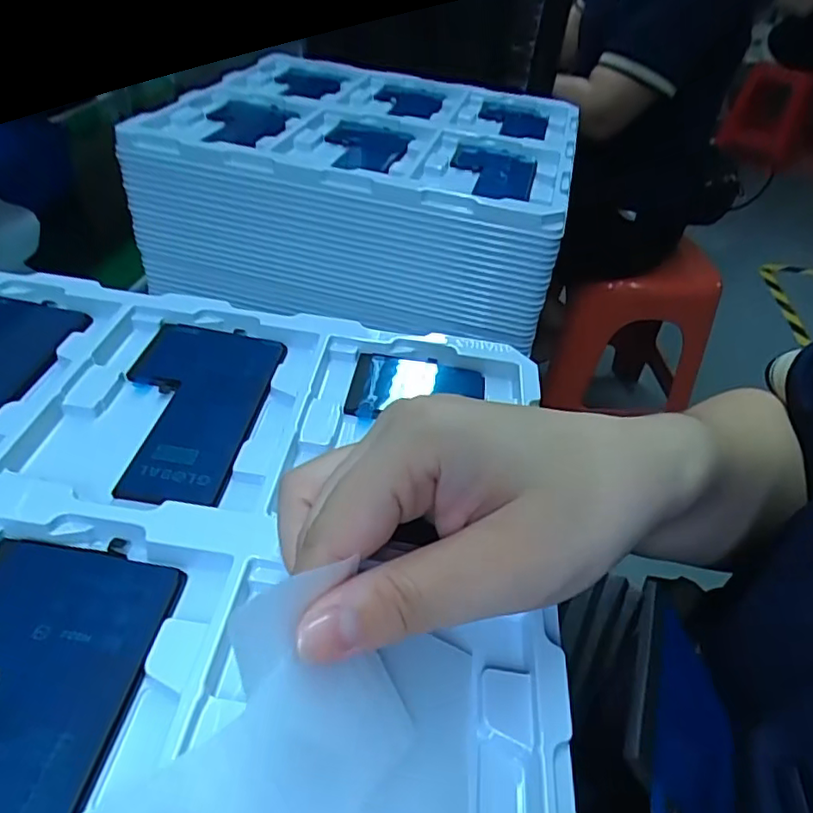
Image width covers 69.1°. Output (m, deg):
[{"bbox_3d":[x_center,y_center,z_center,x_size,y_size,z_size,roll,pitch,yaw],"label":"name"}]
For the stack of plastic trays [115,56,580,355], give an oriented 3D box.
[{"bbox_3d":[-0.023,-0.212,0.545,0.319,0.112,0.305,12,42,7],"label":"stack of plastic trays"}]

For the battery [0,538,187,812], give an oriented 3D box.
[{"bbox_3d":[-0.113,0.087,0.166,0.066,0.005,0.110,4,41,1],"label":"battery"}]

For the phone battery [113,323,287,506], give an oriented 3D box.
[{"bbox_3d":[-0.099,-0.003,0.268,0.066,0.006,0.112,5,41,1],"label":"phone battery"}]

